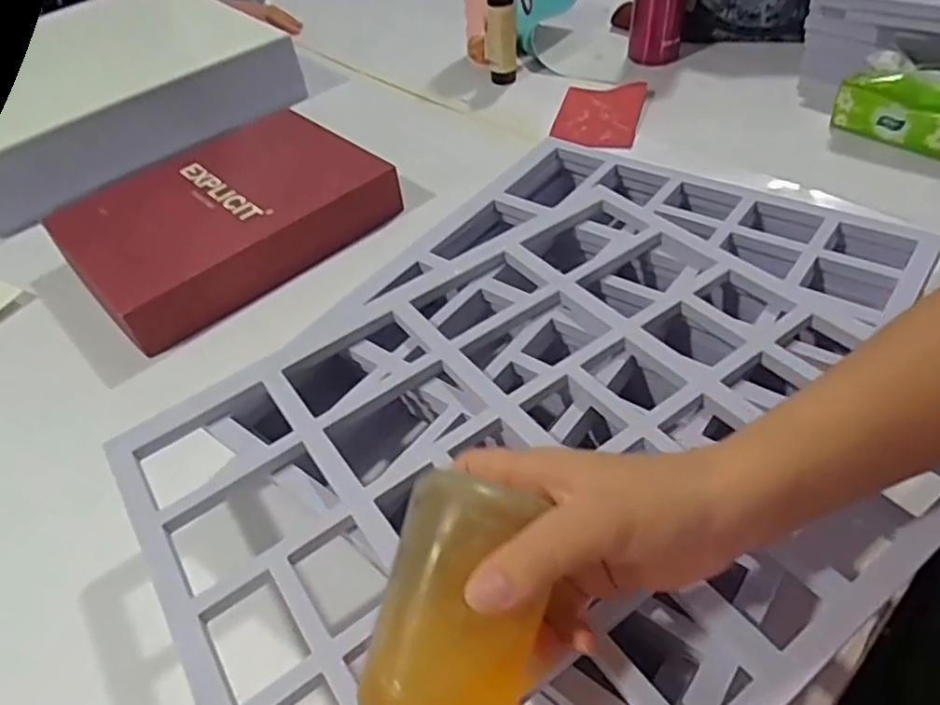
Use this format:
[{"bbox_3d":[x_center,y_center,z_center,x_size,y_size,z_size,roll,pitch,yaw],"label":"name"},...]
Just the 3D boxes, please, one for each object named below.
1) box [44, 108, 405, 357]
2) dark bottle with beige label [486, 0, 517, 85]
[{"bbox_3d":[-0.249,-0.144,0.676,0.299,0.049,0.209,-37,54,-25],"label":"box"},{"bbox_3d":[0.039,-0.416,0.820,0.033,0.154,0.040,-6,47,1],"label":"dark bottle with beige label"}]

